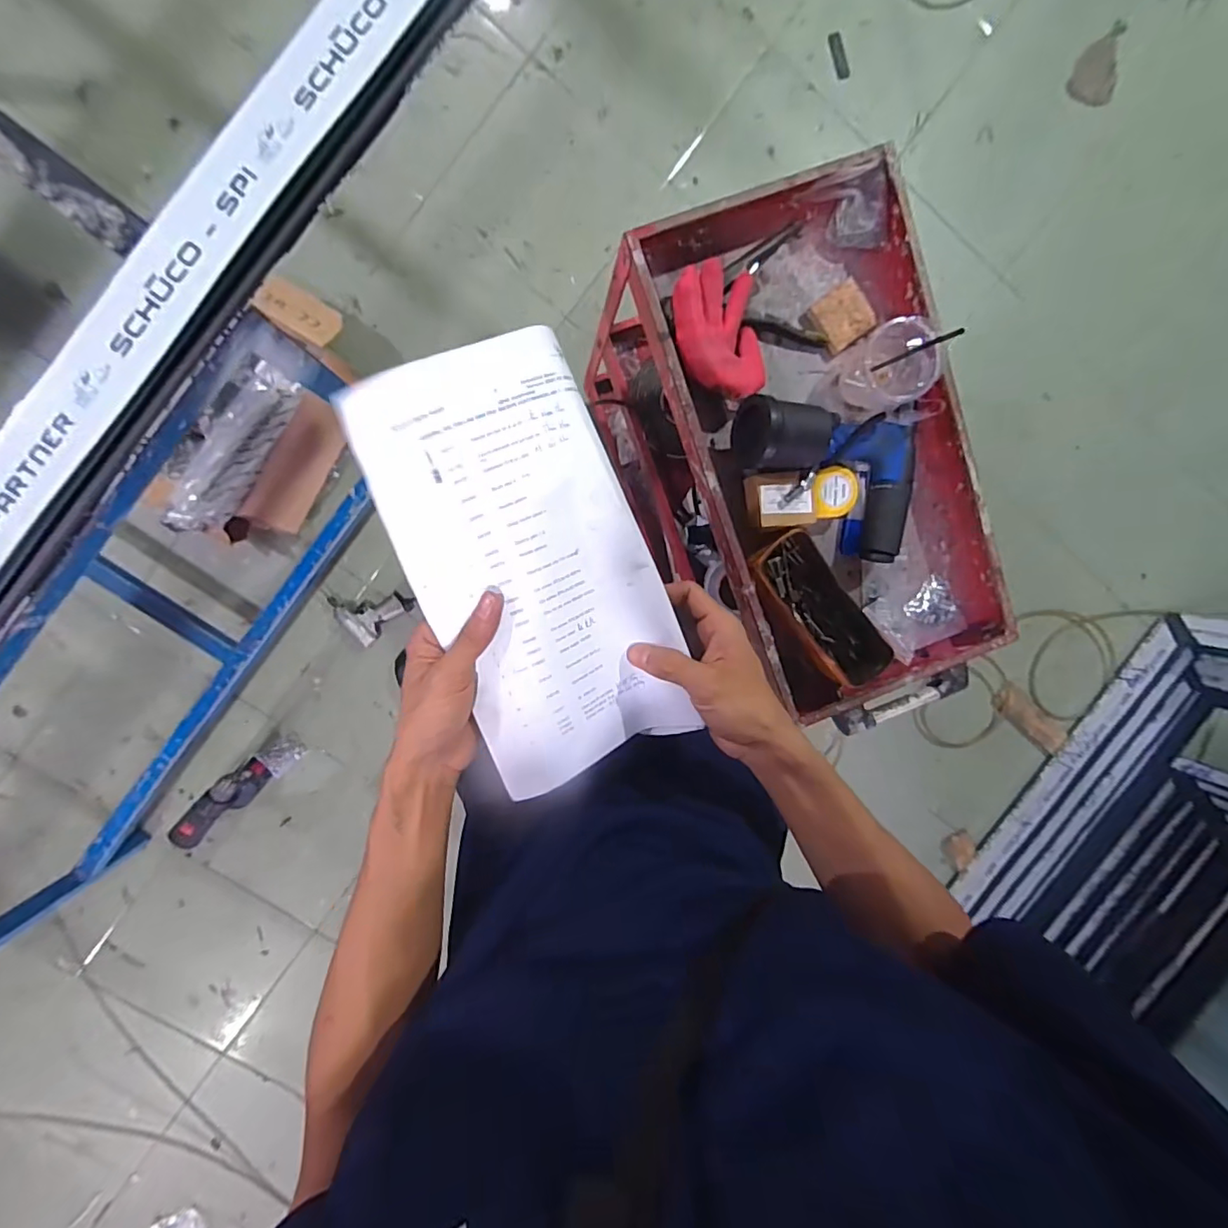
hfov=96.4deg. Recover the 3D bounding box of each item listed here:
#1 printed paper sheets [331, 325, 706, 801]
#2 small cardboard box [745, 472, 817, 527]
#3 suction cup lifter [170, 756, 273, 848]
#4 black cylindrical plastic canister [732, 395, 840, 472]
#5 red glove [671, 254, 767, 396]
[{"bbox_3d":[-0.055,-0.031,0.381,0.158,0.032,0.296,-22,100,-1],"label":"printed paper sheets"},{"bbox_3d":[0.220,-0.151,0.725,0.077,0.044,0.068,-5,97,-6],"label":"small cardboard box"},{"bbox_3d":[-0.859,0.404,1.225,0.167,0.221,0.075,-45,100,3],"label":"suction cup lifter"},{"bbox_3d":[0.215,-0.230,0.698,0.118,0.087,0.087,-2,134,-22],"label":"black cylindrical plastic canister"},{"bbox_3d":[0.131,-0.360,0.694,0.114,0.034,0.168,-12,97,-5],"label":"red glove"}]

